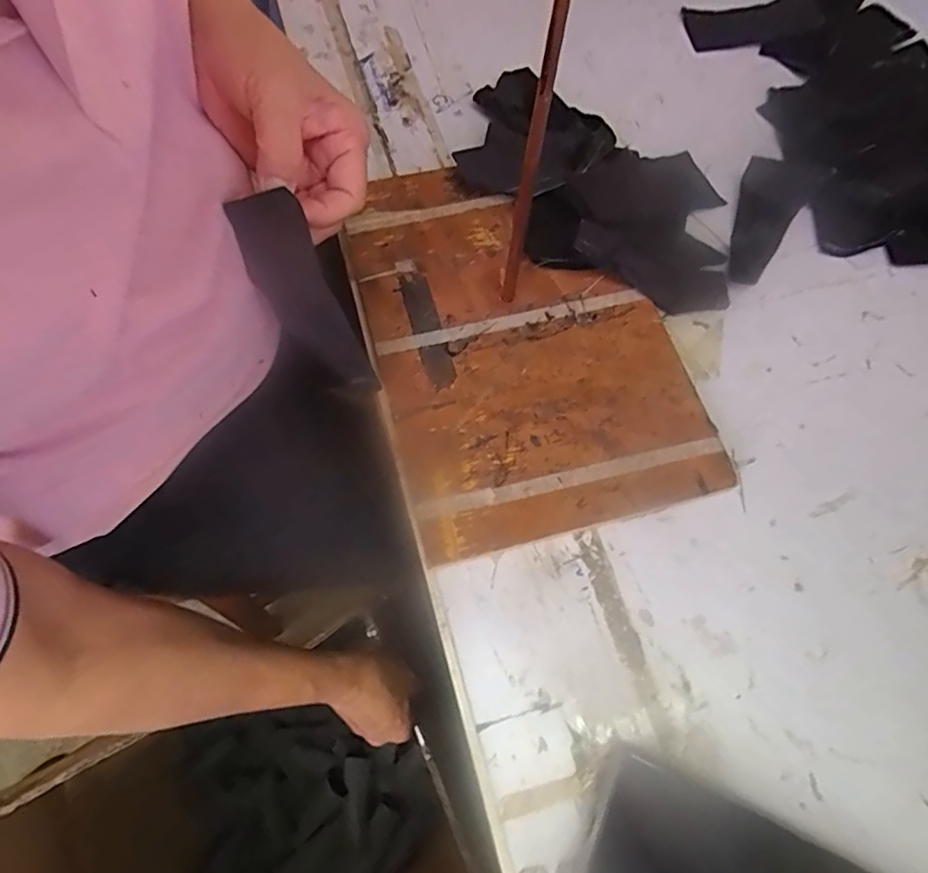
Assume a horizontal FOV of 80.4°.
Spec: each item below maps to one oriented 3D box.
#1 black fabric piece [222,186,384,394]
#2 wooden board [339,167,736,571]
[{"bbox_3d":[-0.087,-0.072,0.298,0.043,0.113,0.005,-11,27,26],"label":"black fabric piece"},{"bbox_3d":[0.031,-0.067,0.342,0.177,0.012,0.260,-14,68,-8],"label":"wooden board"}]

